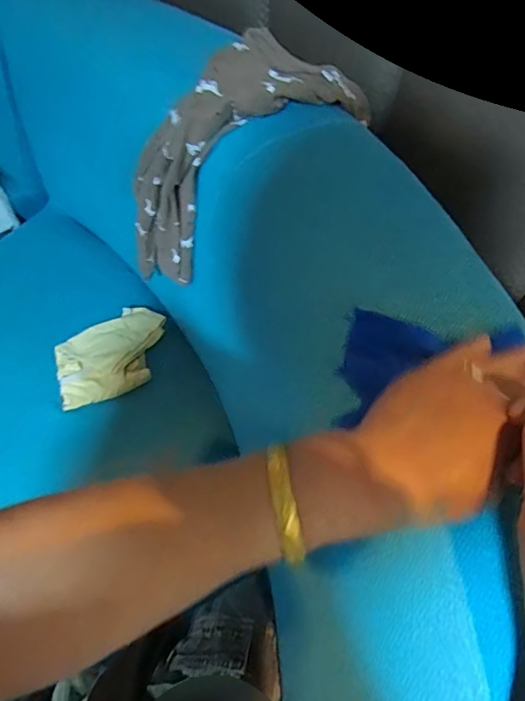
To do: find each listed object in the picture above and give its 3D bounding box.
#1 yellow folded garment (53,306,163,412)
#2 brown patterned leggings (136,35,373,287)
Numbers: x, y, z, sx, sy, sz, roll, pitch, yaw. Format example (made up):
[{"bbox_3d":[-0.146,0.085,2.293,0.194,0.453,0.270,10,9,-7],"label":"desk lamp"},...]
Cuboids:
[{"bbox_3d":[-0.276,0.005,0.872,0.199,0.037,0.169,-18,63,-10],"label":"yellow folded garment"},{"bbox_3d":[-0.064,-0.198,0.592,0.176,0.389,0.104,10,52,-42],"label":"brown patterned leggings"}]

